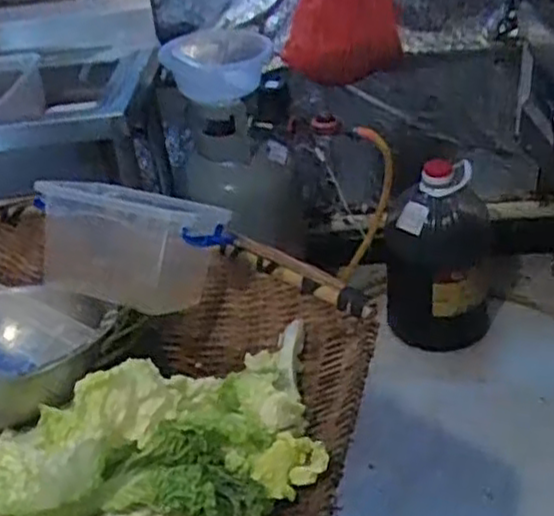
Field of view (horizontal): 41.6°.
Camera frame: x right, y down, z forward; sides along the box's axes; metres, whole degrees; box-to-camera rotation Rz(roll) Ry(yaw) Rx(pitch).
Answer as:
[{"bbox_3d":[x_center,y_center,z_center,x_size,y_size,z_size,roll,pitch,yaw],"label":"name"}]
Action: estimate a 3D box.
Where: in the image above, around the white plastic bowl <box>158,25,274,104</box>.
[{"bbox_3d":[-0.128,-0.451,1.717,0.228,0.101,0.288,12,38,27],"label":"white plastic bowl"}]

